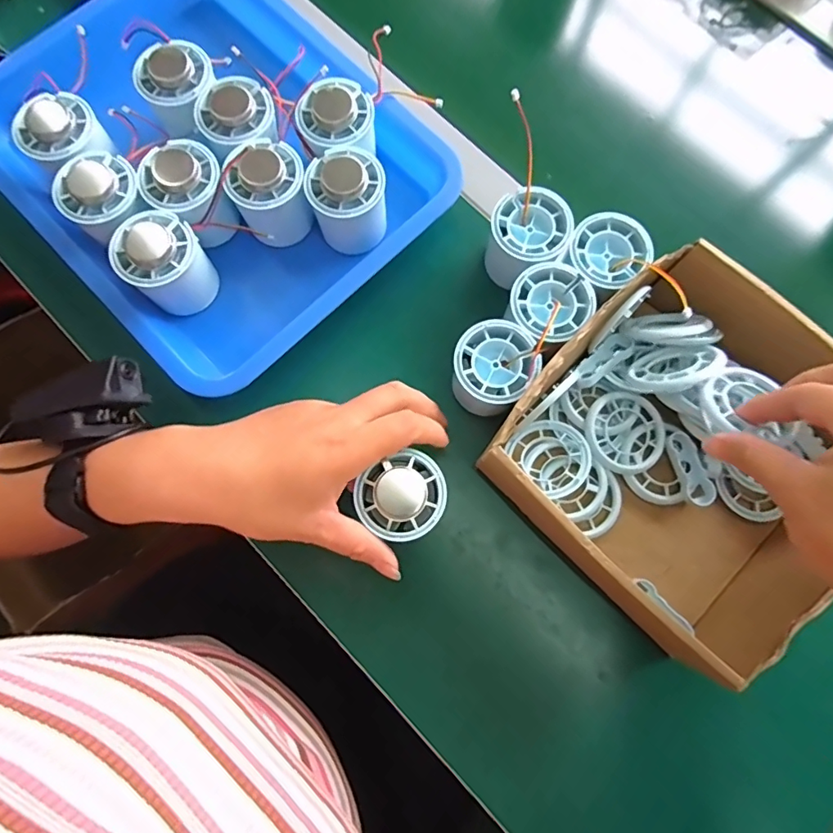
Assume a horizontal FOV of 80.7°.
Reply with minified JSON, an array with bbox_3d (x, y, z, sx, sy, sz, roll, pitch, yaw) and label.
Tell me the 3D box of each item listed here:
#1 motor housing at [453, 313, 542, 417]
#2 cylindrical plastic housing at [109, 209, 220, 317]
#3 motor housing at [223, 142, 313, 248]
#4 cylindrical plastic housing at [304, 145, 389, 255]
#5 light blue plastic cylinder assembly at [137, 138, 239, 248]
[{"bbox_3d":[0.049,-0.030,0.337,0.051,0.047,0.061,36,81,7],"label":"motor housing"},{"bbox_3d":[-0.175,-0.107,0.349,0.052,0.058,0.050,0,79,0],"label":"cylindrical plastic housing"},{"bbox_3d":[-0.105,-0.161,0.359,0.055,0.055,0.057,-30,80,-6],"label":"motor housing"},{"bbox_3d":[-0.048,-0.155,0.361,0.055,0.064,0.059,0,79,0],"label":"cylindrical plastic housing"},{"bbox_3d":[-0.161,-0.159,0.357,0.052,0.056,0.055,0,79,0],"label":"light blue plastic cylinder assembly"}]

